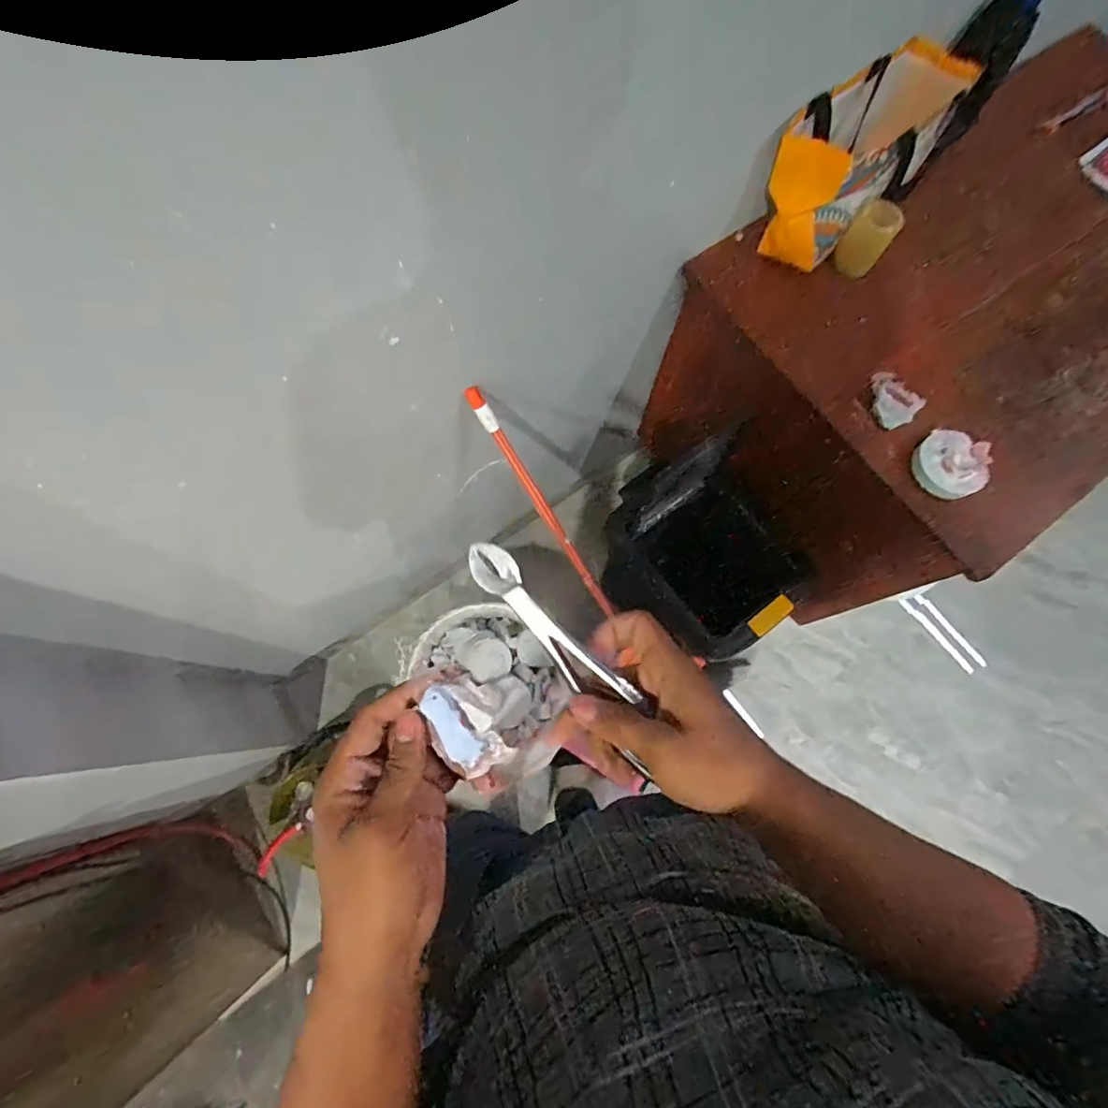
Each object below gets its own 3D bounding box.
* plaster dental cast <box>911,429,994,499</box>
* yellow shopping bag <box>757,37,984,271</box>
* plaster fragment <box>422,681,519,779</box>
[{"bbox_3d":[0.581,-0.131,0.803,0.101,0.031,0.099,43,77,10],"label":"plaster dental cast"},{"bbox_3d":[0.450,-0.594,0.837,0.269,0.185,0.152,-40,79,-12],"label":"yellow shopping bag"},{"bbox_3d":[-0.051,0.102,0.319,0.034,0.017,0.053,-29,76,-10],"label":"plaster fragment"}]

